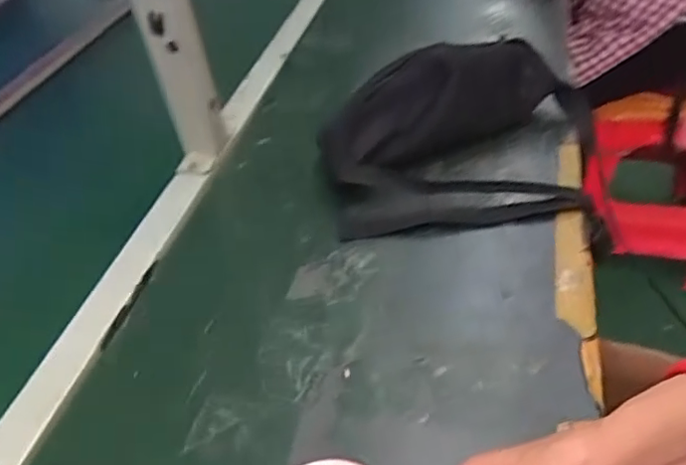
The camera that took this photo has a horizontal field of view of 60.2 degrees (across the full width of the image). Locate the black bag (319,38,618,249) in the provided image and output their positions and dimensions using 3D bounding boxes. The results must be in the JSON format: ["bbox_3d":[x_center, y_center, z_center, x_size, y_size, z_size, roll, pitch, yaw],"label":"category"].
[{"bbox_3d":[0.120,-0.108,0.618,0.291,0.094,0.243,2,42,13],"label":"black bag"}]

